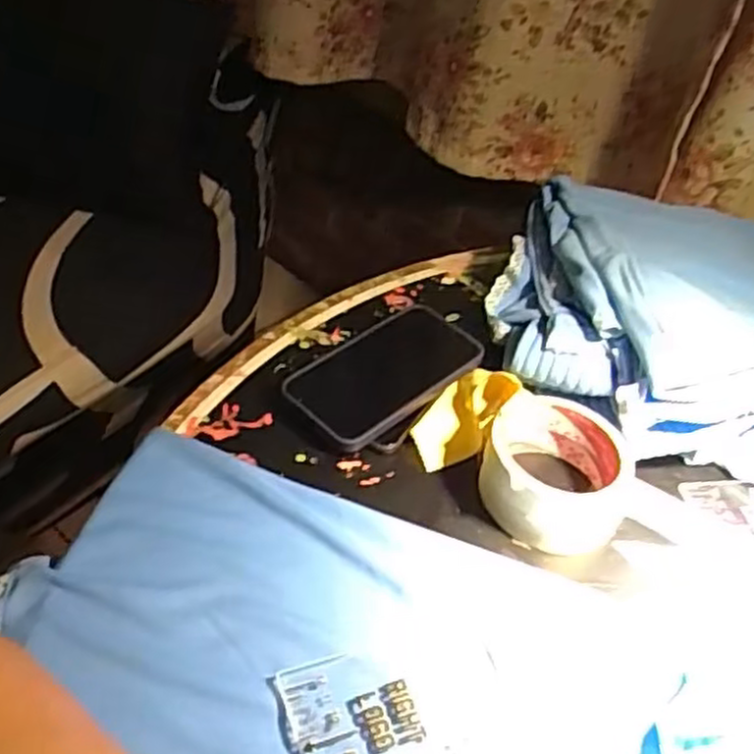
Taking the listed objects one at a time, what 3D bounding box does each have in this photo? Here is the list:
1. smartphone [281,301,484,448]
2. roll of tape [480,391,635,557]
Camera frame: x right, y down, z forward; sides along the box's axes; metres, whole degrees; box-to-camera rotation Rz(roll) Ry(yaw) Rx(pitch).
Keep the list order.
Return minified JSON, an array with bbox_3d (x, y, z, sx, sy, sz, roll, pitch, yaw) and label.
[{"bbox_3d":[0.006,-0.007,0.558,0.147,0.012,0.079,-33,60,-30],"label":"smartphone"},{"bbox_3d":[0.116,0.063,0.500,0.092,0.051,0.087,6,43,-6],"label":"roll of tape"}]

